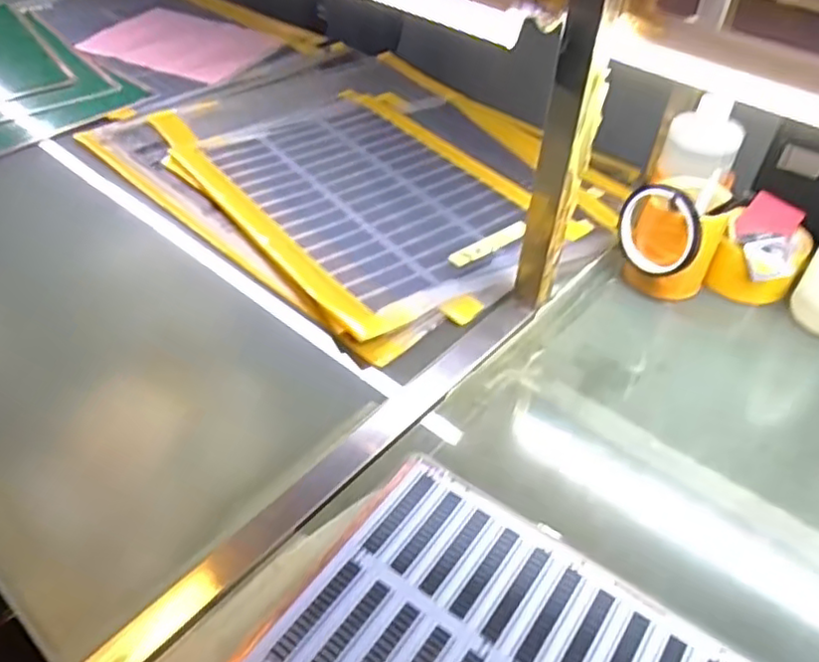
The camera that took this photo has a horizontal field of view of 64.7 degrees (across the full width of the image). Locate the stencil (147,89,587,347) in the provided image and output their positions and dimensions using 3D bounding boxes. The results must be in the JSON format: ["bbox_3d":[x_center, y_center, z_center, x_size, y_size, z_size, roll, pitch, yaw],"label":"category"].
[{"bbox_3d":[-0.063,-0.187,0.804,0.316,0.017,0.481,-29,53,-26],"label":"stencil"}]

